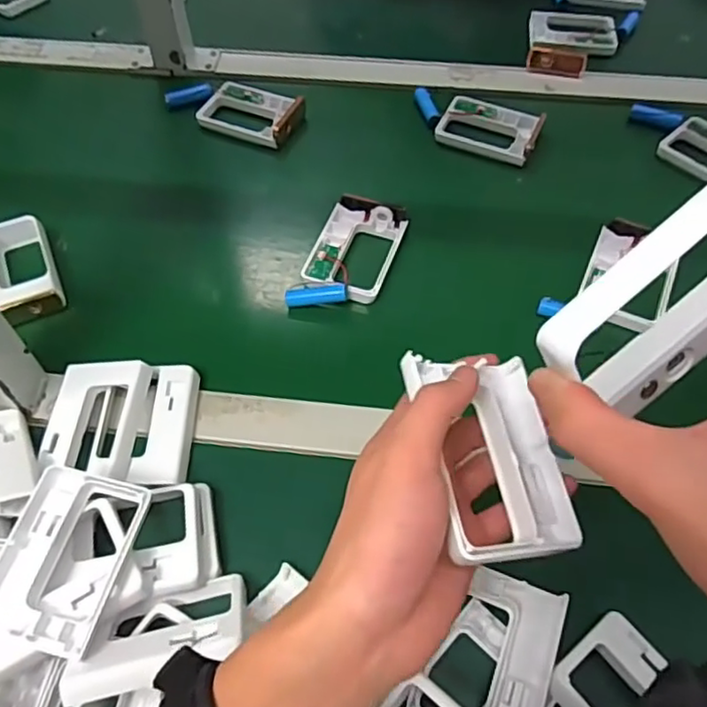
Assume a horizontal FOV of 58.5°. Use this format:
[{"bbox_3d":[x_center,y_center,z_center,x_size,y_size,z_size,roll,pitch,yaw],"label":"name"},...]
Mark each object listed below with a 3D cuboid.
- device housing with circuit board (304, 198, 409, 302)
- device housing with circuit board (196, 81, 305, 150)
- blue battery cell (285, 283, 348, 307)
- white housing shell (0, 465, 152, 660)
[{"bbox_3d":[0.002,-0.089,0.546,0.070,0.025,0.101,15,57,9],"label":"device housing with circuit board"},{"bbox_3d":[-0.106,-0.254,0.649,0.101,0.020,0.074,21,58,13],"label":"device housing with circuit board"},{"bbox_3d":[-0.030,-0.047,0.517,0.050,0.015,0.018,-3,56,-2],"label":"blue battery cell"},{"bbox_3d":[-0.159,0.112,0.353,0.065,0.019,0.094,12,57,7],"label":"white housing shell"}]

